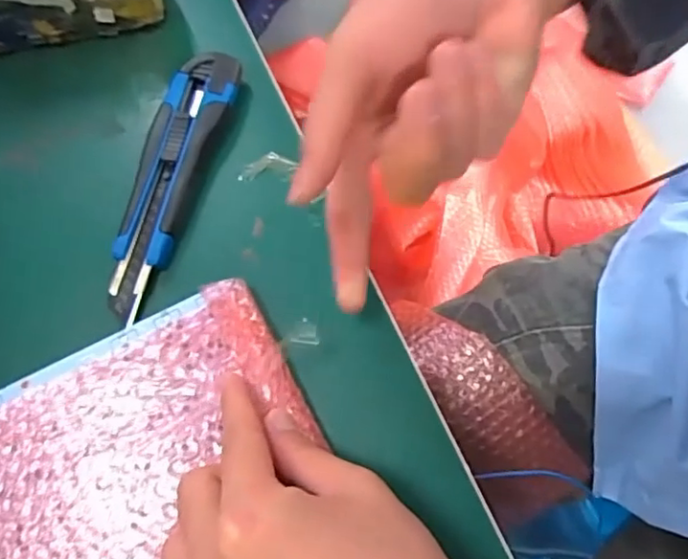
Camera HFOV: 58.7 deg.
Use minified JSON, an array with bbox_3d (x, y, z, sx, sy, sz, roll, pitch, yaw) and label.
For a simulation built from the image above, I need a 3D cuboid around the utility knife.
[{"bbox_3d":[-0.105,-0.061,0.363,0.039,0.018,0.171,15,71,8],"label":"utility knife"}]

